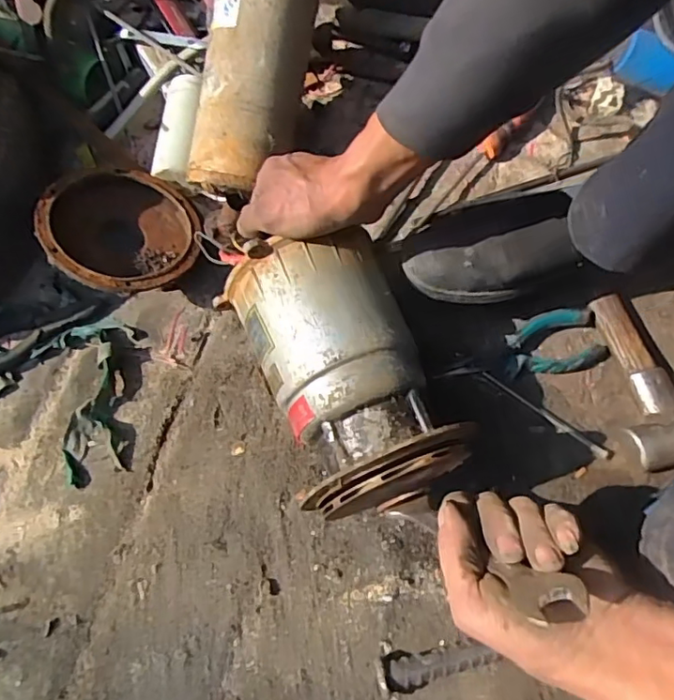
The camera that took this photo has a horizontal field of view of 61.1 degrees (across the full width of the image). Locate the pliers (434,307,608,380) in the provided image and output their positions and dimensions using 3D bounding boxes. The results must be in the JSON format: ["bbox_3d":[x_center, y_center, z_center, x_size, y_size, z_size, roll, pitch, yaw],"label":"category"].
[{"bbox_3d":[0.176,0.000,0.543,0.155,0.017,0.057,-12,72,-3],"label":"pliers"}]

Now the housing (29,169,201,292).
[{"bbox_3d":[-0.215,-0.120,0.567,0.145,0.035,0.152,15,54,-22],"label":"housing"}]

